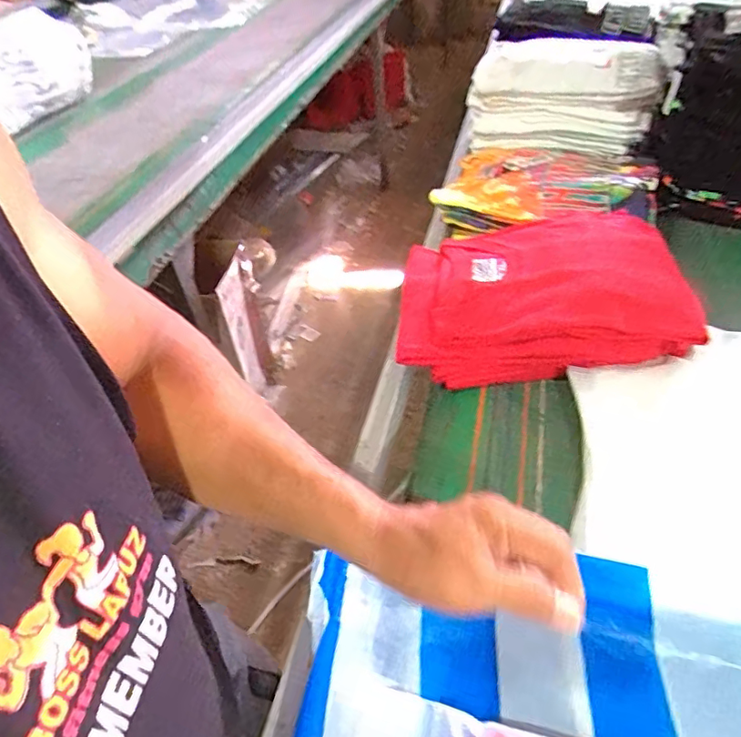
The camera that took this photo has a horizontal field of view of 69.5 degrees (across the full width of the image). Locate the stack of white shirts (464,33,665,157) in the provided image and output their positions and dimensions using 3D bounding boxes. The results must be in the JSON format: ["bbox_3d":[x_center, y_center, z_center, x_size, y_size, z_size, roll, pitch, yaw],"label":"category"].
[{"bbox_3d":[0.352,-0.494,0.967,0.317,0.143,0.226,12,47,20],"label":"stack of white shirts"}]

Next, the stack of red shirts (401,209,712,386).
[{"bbox_3d":[0.197,-0.092,0.645,0.314,0.101,0.236,1,44,9],"label":"stack of red shirts"}]

